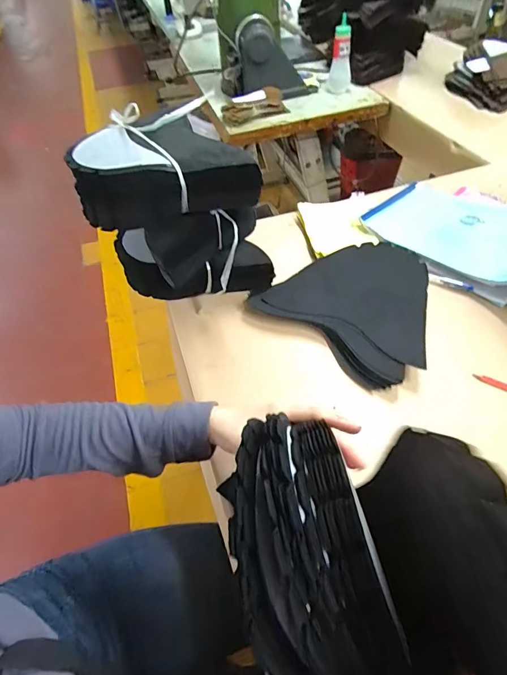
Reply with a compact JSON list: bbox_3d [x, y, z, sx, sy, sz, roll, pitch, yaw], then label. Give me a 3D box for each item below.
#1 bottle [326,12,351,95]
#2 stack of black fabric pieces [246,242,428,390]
[{"bbox_3d":[0.280,-0.890,1.256,0.073,0.207,0.065,4,51,9],"label":"bottle"},{"bbox_3d":[0.166,-0.066,0.618,0.271,0.041,0.236,34,61,28],"label":"stack of black fabric pieces"}]

